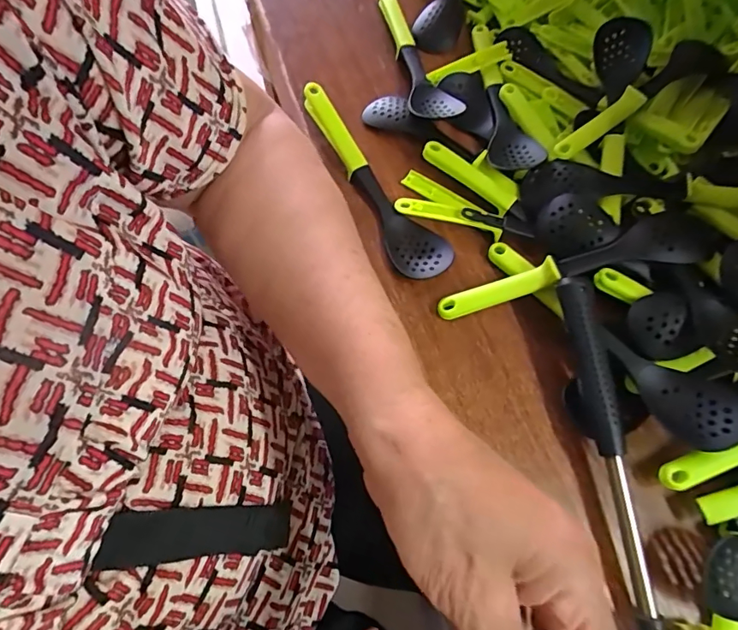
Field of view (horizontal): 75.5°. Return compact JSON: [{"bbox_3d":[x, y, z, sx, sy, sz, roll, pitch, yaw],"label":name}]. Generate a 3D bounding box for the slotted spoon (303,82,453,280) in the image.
[{"bbox_3d":[0.002,-0.099,0.343,0.037,0.033,0.170,-29,69,-9],"label":"slotted spoon"}]

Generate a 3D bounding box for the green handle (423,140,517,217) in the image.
[{"bbox_3d":[0.073,-0.102,0.347,0.075,0.014,0.017,37,74,16],"label":"green handle"}]

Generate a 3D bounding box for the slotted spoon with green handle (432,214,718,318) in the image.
[{"bbox_3d":[0.132,-0.030,0.306,0.176,0.027,0.036,-15,67,-3],"label":"slotted spoon with green handle"}]

